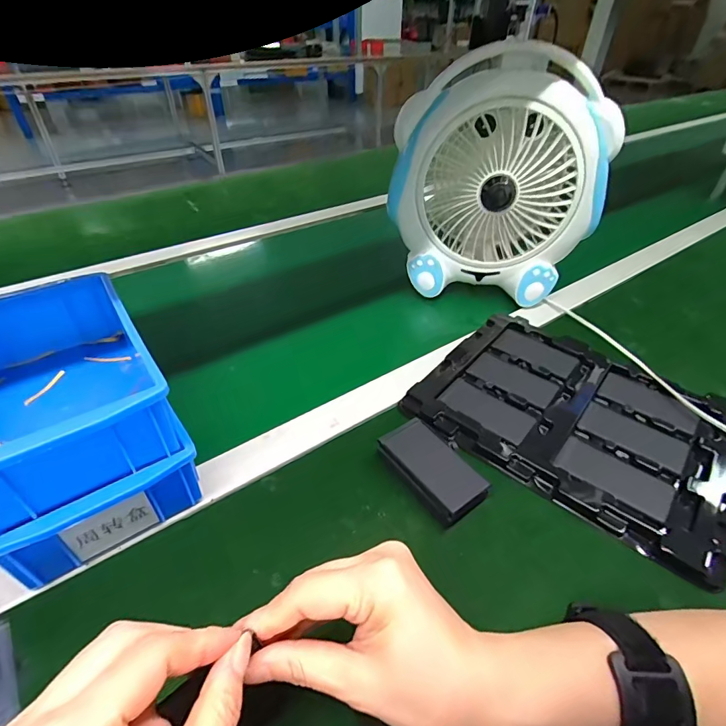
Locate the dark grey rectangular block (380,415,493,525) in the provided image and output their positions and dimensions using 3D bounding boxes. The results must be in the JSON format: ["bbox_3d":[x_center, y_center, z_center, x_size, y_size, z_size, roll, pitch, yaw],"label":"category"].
[{"bbox_3d":[0.057,0.089,0.356,0.046,0.025,0.088,-25,48,-28],"label":"dark grey rectangular block"}]

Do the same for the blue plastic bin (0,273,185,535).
[{"bbox_3d":[-0.231,0.012,0.314,0.129,0.065,0.202,-24,47,-27],"label":"blue plastic bin"}]

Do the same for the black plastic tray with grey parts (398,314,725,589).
[{"bbox_3d":[0.208,0.046,0.421,0.266,0.018,0.222,28,47,27],"label":"black plastic tray with grey parts"}]

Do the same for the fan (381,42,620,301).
[{"bbox_3d":[0.163,-0.206,0.519,0.257,0.256,0.085,6,40,6],"label":"fan"}]

